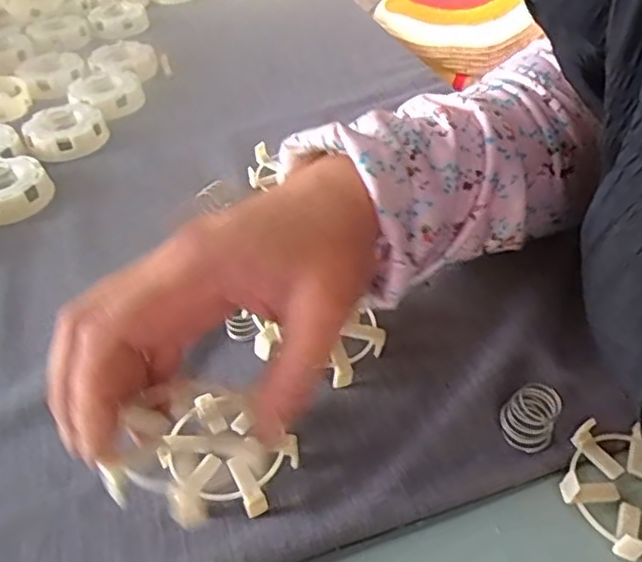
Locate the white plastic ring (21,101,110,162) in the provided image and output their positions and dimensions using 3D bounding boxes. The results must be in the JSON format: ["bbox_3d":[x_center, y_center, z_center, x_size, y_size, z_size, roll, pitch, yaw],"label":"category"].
[{"bbox_3d":[-0.217,-0.129,0.541,0.066,0.021,0.066,-2,42,2],"label":"white plastic ring"}]

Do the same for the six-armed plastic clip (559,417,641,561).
[{"bbox_3d":[0.133,0.092,0.280,0.052,0.016,0.059,-11,43,-7],"label":"six-armed plastic clip"}]

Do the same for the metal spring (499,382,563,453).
[{"bbox_3d":[0.099,0.065,0.302,0.023,0.024,0.020,2,43,7],"label":"metal spring"}]

